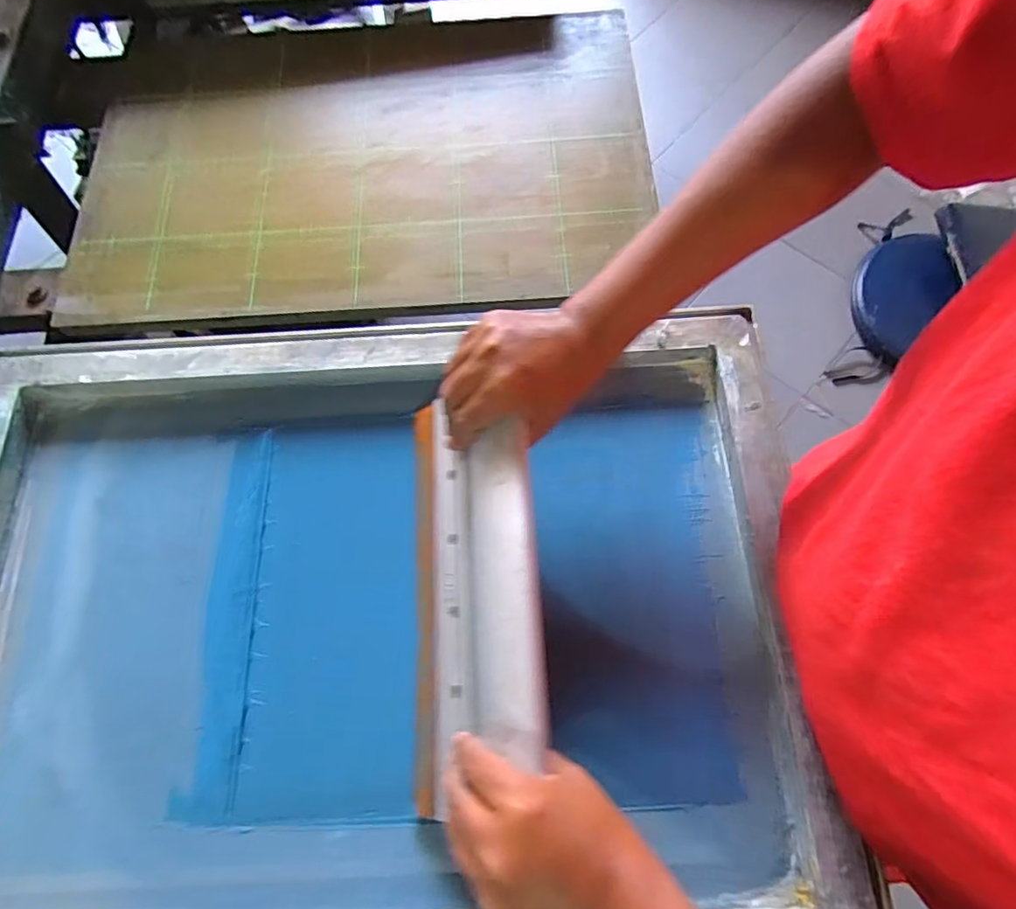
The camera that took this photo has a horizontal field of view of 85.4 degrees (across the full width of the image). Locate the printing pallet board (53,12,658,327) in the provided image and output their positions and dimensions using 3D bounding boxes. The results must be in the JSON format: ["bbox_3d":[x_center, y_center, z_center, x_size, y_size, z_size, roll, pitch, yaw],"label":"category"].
[{"bbox_3d":[-0.149,-0.326,0.593,0.580,0.023,0.395,-3,70,0],"label":"printing pallet board"}]

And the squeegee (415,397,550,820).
[{"bbox_3d":[-0.018,0.087,0.380,0.032,0.127,0.242,14,63,-38],"label":"squeegee"}]

